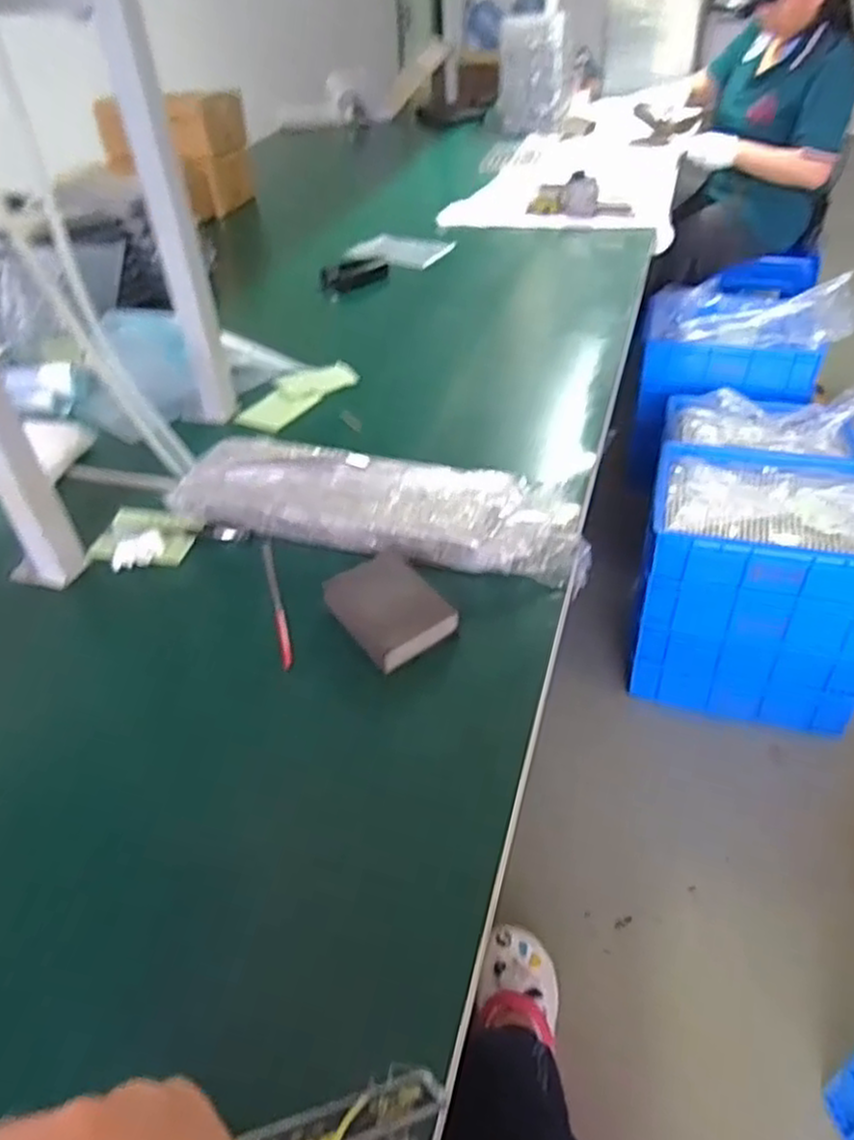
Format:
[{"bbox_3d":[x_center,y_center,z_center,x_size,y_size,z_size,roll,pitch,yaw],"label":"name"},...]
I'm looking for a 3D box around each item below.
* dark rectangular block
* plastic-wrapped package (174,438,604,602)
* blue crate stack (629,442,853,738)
[{"bbox_3d":[-0.033,0.029,0.607,0.073,0.019,0.105,-27,46,-24],"label":"dark rectangular block"},{"bbox_3d":[-0.044,-0.062,0.706,0.394,0.040,0.115,12,43,17],"label":"plastic-wrapped package"},{"bbox_3d":[0.617,0.023,1.414,0.399,0.425,0.335,9,42,14],"label":"blue crate stack"}]

